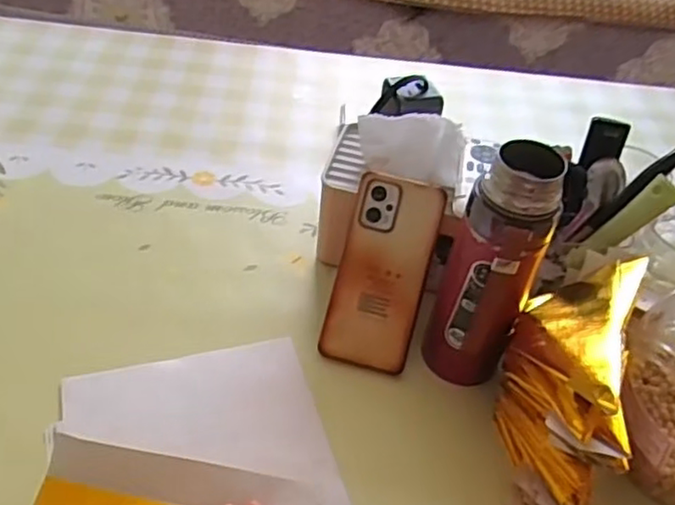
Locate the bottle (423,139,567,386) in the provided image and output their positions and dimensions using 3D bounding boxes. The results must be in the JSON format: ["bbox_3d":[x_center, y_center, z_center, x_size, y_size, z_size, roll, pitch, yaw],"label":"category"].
[{"bbox_3d":[0.113,0.020,0.498,0.067,0.205,0.062,18,45,10],"label":"bottle"}]

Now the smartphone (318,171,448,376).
[{"bbox_3d":[0.039,0.018,0.568,0.078,0.162,0.007,14,0,6],"label":"smartphone"}]

